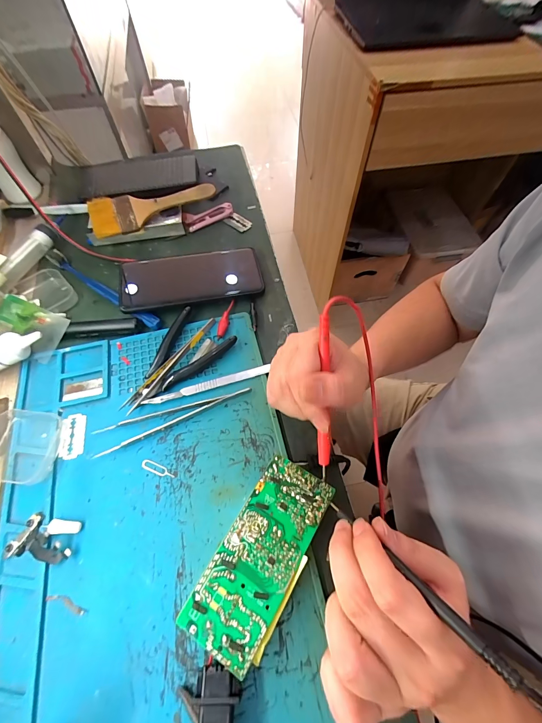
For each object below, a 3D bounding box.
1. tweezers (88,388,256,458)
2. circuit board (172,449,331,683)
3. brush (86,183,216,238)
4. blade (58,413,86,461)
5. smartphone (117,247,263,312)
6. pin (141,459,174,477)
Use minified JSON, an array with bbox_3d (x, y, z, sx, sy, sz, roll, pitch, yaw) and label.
[{"bbox_3d":[-0.093,0.055,0.294,0.152,0.009,0.024,-16,63,-7],"label":"tweezers"},{"bbox_3d":[-0.005,0.146,0.236,0.059,0.025,0.131,28,66,15],"label":"circuit board"},{"bbox_3d":[-0.156,-0.203,0.403,0.162,0.010,0.068,-10,70,-4],"label":"brush"},{"bbox_3d":[-0.189,0.071,0.292,0.021,0.004,0.043,-5,63,-11],"label":"blade"},{"bbox_3d":[-0.096,-0.100,0.364,0.165,0.012,0.074,-11,67,-4],"label":"smartphone"},{"bbox_3d":[-0.102,0.097,0.276,0.032,0.004,0.009,19,64,10],"label":"pin"}]

